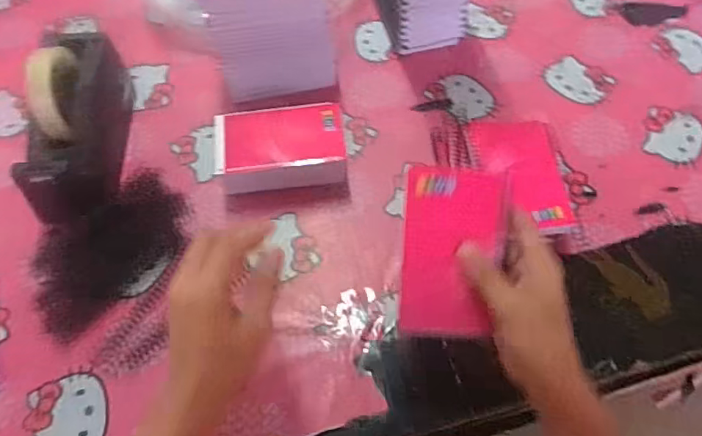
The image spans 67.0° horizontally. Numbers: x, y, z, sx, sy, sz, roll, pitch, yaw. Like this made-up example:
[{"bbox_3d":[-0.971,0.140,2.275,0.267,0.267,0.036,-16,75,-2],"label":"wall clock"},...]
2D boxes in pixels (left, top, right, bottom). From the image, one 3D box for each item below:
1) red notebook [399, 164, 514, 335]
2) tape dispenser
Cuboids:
[{"bbox_3d":[0.084,0.026,0.421,0.082,0.011,0.130,4,84,1],"label":"red notebook"},{"bbox_3d":[-0.304,-0.104,0.584,0.079,0.122,0.212,-4,61,-1],"label":"tape dispenser"}]

